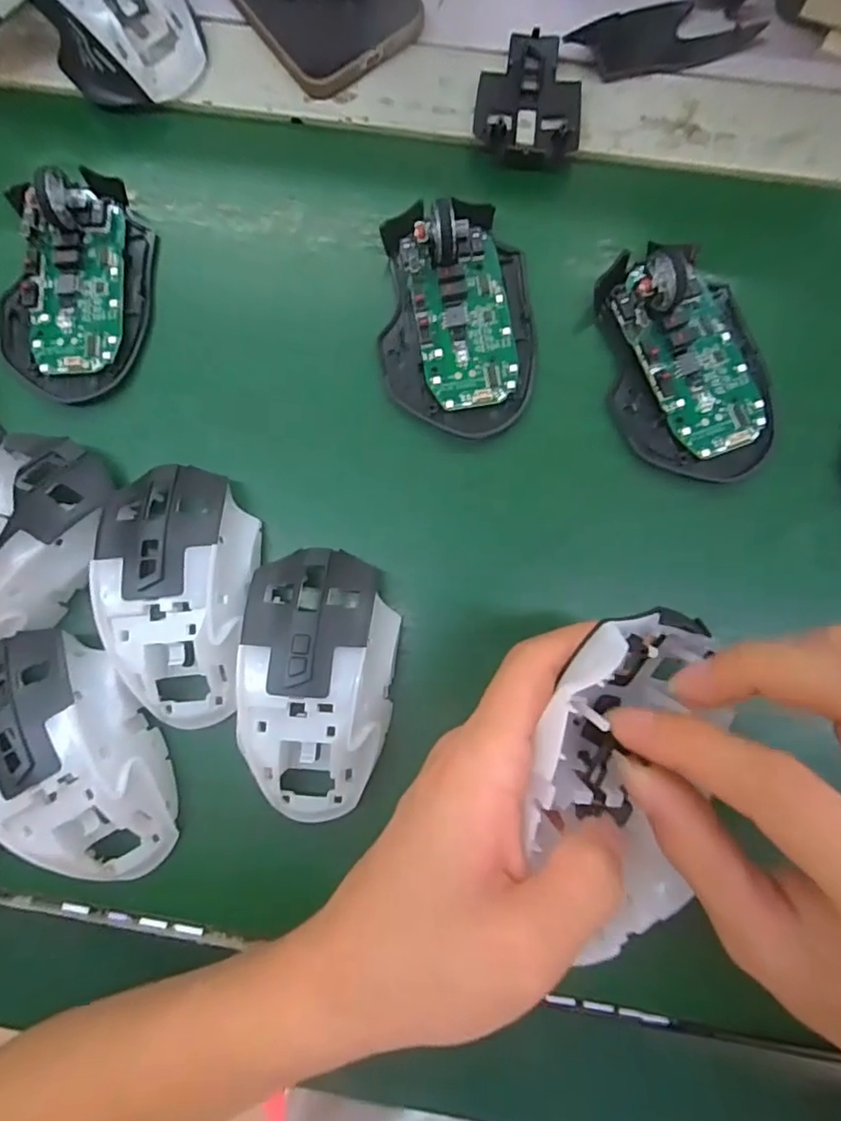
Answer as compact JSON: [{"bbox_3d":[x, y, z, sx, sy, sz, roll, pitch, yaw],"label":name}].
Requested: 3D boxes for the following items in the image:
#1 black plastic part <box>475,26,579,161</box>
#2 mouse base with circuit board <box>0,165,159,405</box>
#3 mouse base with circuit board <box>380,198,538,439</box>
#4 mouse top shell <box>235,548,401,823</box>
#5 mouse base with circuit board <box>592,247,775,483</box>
[{"bbox_3d":[0.055,-0.233,0.291,0.052,0.011,0.061,5,79,1],"label":"black plastic part"},{"bbox_3d":[-0.170,-0.137,0.280,0.071,0.032,0.111,8,79,2],"label":"mouse base with circuit board"},{"bbox_3d":[0.018,-0.118,0.272,0.071,0.033,0.108,1,79,1],"label":"mouse base with circuit board"},{"bbox_3d":[-0.044,0.053,0.248,0.062,0.035,0.112,3,79,1],"label":"mouse top shell"},{"bbox_3d":[0.127,-0.094,0.265,0.070,0.034,0.106,-8,79,-1],"label":"mouse base with circuit board"}]

